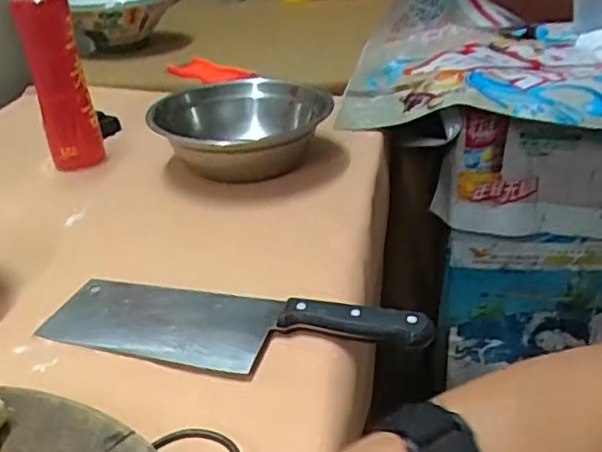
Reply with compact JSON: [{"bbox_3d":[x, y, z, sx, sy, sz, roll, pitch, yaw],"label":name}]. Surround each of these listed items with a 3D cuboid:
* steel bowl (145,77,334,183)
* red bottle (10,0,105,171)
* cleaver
[{"bbox_3d":[-0.062,-0.099,0.717,0.207,0.077,0.180,-9,30,-9],"label":"steel bowl"},{"bbox_3d":[-0.275,-0.176,0.711,0.059,0.225,0.062,-16,32,-21],"label":"red bottle"},{"bbox_3d":[-0.054,0.072,0.463,0.284,0.029,0.079,7,31,18],"label":"cleaver"}]

